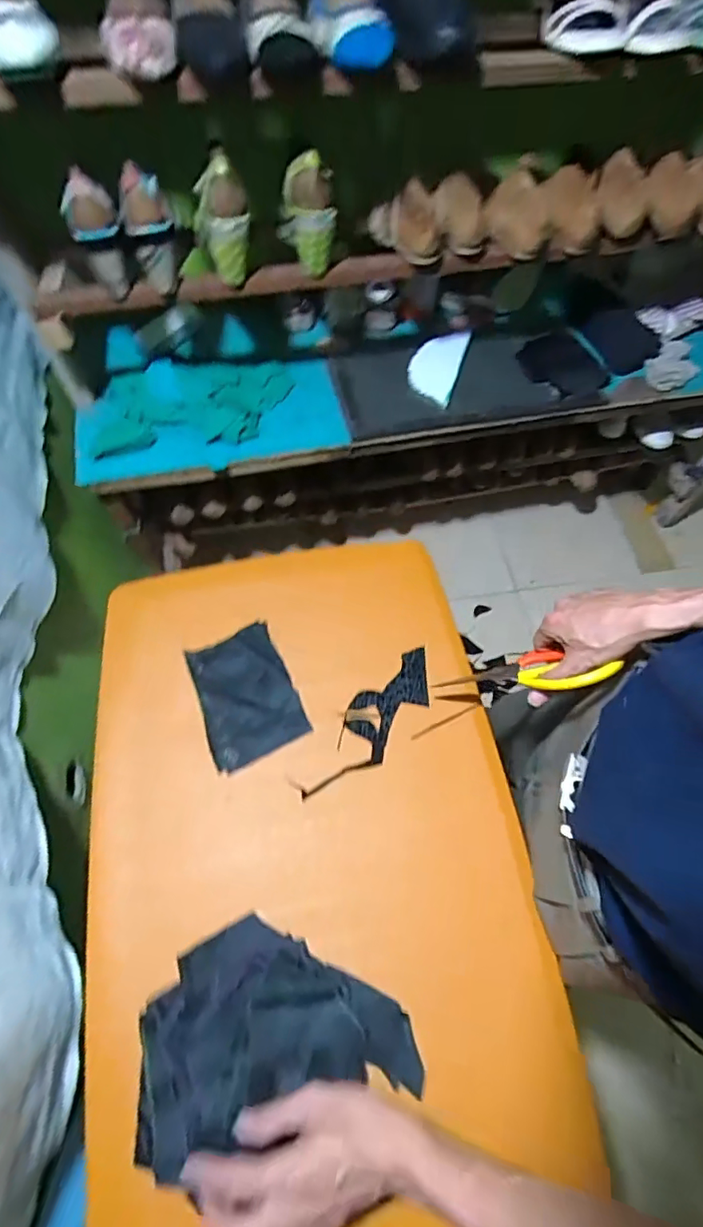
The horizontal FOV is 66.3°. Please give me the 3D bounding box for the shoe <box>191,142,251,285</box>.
[{"bbox_3d":[-0.189,-0.582,0.795,0.071,0.147,0.083,-12,64,-7],"label":"shoe"}]

